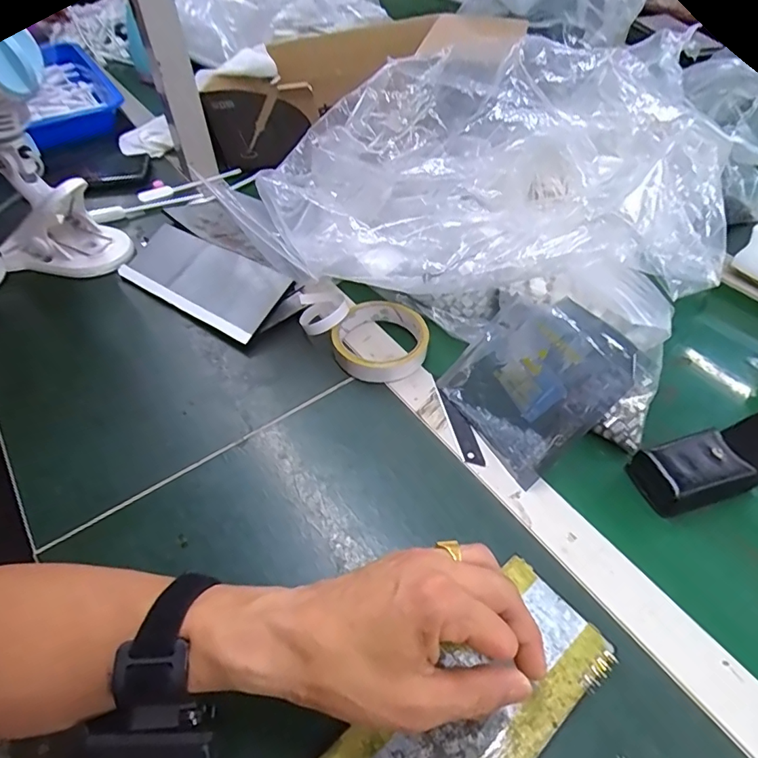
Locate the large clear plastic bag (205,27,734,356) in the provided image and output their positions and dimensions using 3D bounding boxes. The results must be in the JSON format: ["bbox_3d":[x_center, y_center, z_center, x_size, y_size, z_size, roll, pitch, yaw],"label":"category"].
[{"bbox_3d":[0.065,-0.146,0.446,0.386,0.217,0.200,19,53,16],"label":"large clear plastic bag"}]

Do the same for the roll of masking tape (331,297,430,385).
[{"bbox_3d":[0.001,-0.039,0.485,0.089,0.020,0.091,0,50,1],"label":"roll of masking tape"}]

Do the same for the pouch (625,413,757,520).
[{"bbox_3d":[0.264,0.063,0.391,0.122,0.038,0.049,-14,51,-11],"label":"pouch"}]

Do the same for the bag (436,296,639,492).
[{"bbox_3d":[0.123,-0.003,0.406,0.016,0.130,0.124,15,30,-46],"label":"bag"}]

